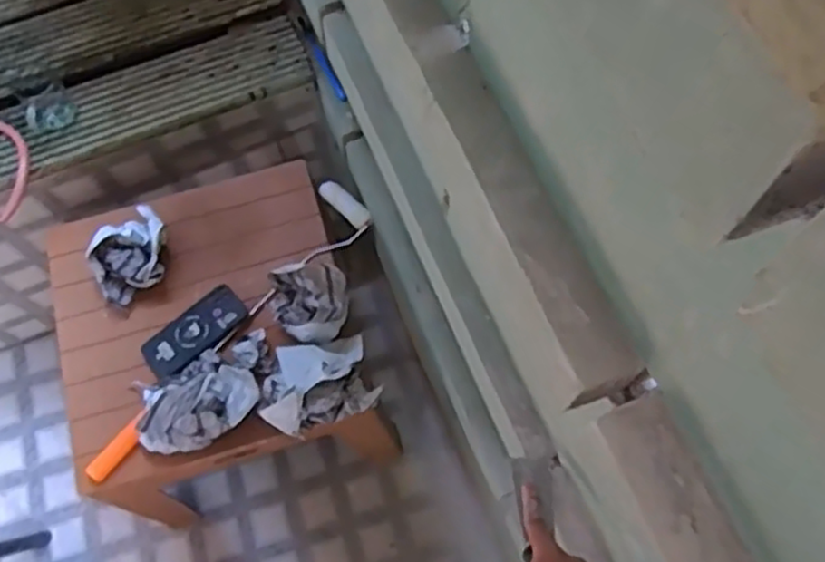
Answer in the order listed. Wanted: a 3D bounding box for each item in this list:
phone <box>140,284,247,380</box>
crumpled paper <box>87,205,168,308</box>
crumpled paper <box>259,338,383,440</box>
[{"bbox_3d":[-0.343,0.080,1.131,0.165,0.016,0.082,-38,72,-13],"label":"phone"},{"bbox_3d":[-0.442,-0.035,1.139,0.097,0.090,0.144,41,74,16],"label":"crumpled paper"},{"bbox_3d":[-0.141,0.147,1.042,0.172,0.084,0.126,-26,69,-9],"label":"crumpled paper"}]

